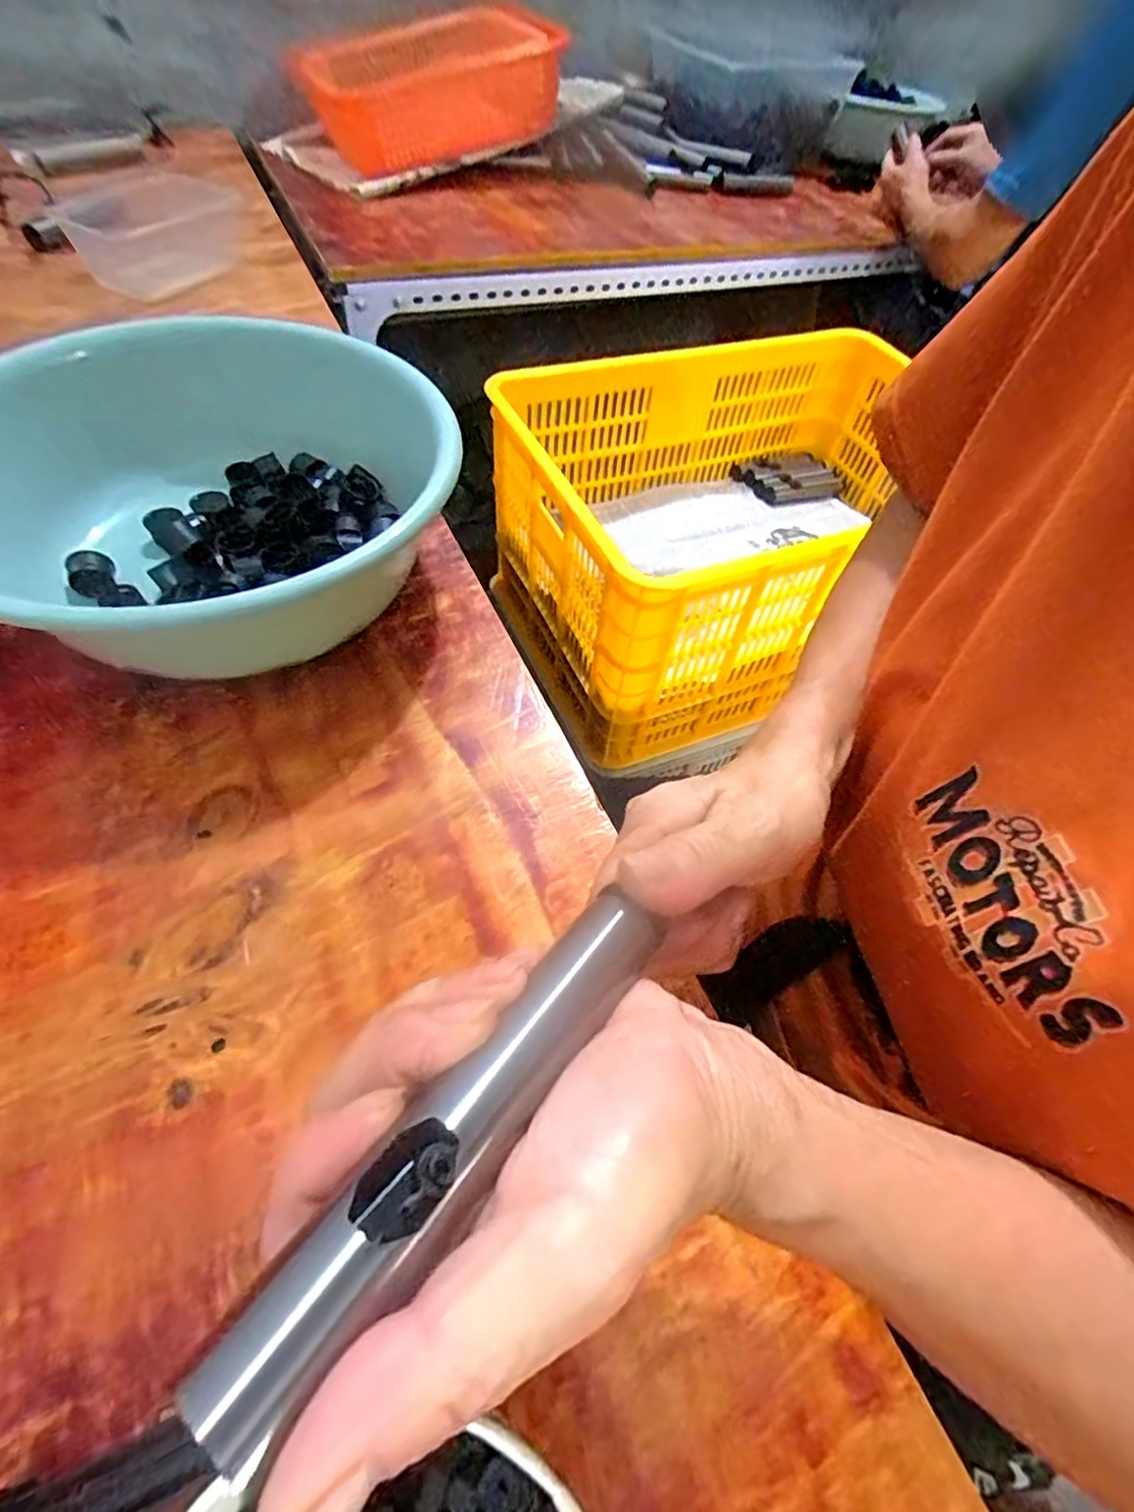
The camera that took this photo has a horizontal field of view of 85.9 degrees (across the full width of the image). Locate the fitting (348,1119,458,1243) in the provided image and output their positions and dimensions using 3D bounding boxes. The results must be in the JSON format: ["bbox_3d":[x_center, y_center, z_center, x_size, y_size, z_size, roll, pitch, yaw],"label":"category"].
[{"bbox_3d":[-0.033,0.087,0.125,0.015,0.008,0.023,37,41,17],"label":"fitting"}]

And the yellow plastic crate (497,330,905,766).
[{"bbox_3d":[0.237,-0.315,0.854,0.621,0.305,0.432,-21,60,-19],"label":"yellow plastic crate"}]

